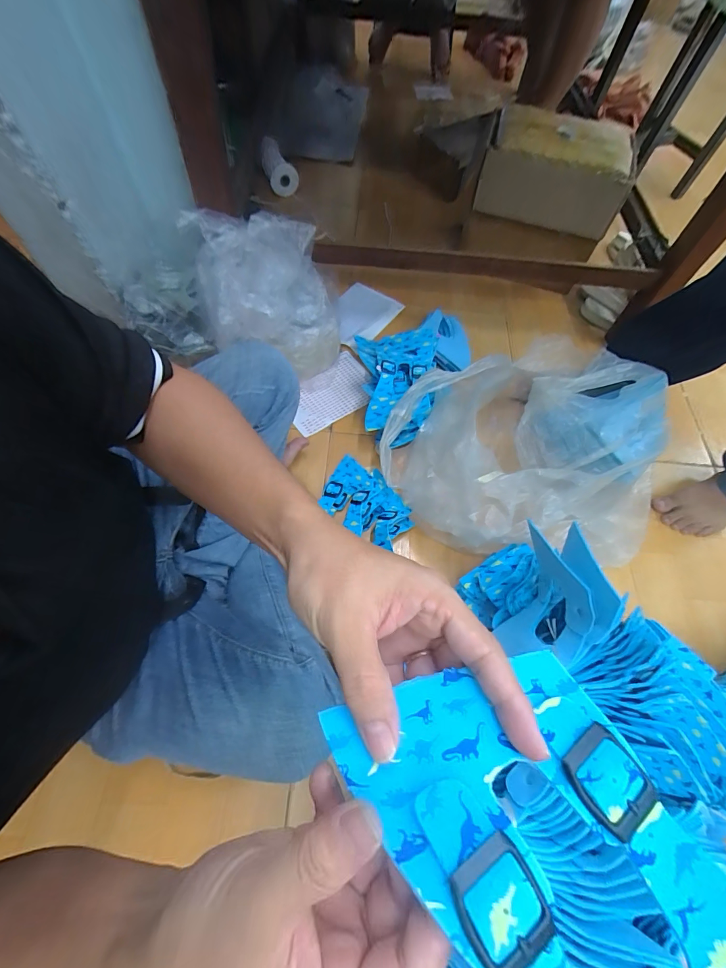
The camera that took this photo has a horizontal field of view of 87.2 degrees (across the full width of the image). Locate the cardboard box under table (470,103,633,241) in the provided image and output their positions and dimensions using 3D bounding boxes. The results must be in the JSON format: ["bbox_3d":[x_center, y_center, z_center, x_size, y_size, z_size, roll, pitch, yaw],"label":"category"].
[{"bbox_3d":[0.407,-0.680,0.836,0.291,0.124,0.193,11,63,2],"label":"cardboard box under table"}]

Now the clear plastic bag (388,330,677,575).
[{"bbox_3d":[0.282,-0.058,0.667,0.476,0.189,0.349,4,63,-1],"label":"clear plastic bag"}]

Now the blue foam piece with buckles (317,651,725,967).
[{"bbox_3d":[0.078,0.156,0.150,0.110,0.049,0.181,-27,68,-16],"label":"blue foam piece with buckles"}]

